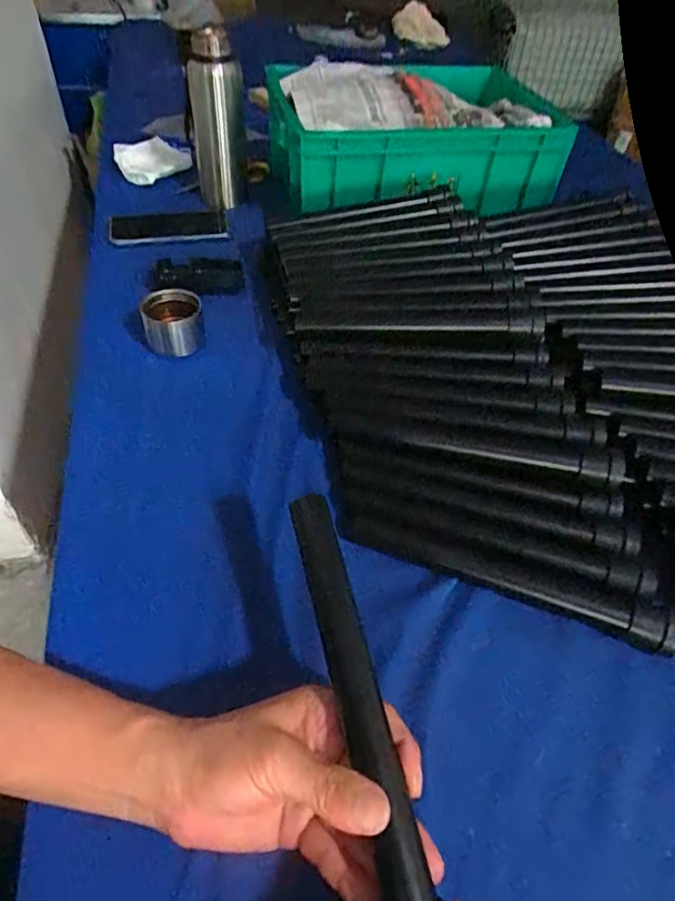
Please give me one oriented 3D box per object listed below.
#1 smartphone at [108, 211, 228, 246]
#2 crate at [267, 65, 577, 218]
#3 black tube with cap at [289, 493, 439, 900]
[{"bbox_3d":[-0.235,-0.313,0.782,0.159,0.015,0.083,-17,52,-21],"label":"smartphone"},{"bbox_3d":[0.114,-0.504,0.871,0.424,0.119,0.307,-7,48,-11],"label":"crate"},{"bbox_3d":[0.012,0.137,0.306,0.025,0.029,0.243,-10,55,-11],"label":"black tube with cap"}]

